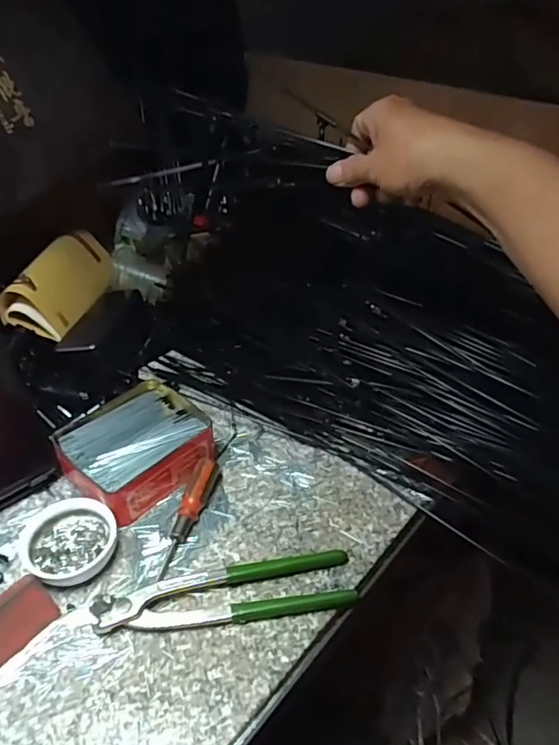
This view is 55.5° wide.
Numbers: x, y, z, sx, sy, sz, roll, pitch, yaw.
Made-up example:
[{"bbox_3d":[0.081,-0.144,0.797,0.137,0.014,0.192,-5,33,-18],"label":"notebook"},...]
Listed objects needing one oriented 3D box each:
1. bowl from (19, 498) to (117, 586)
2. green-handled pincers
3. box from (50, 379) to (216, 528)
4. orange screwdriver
[{"bbox_3d":[-0.169,0.139,0.433,0.070,0.021,0.069,1,40,-1],"label":"bowl"},{"bbox_3d":[-0.039,0.167,0.409,0.192,0.016,0.045,-4,40,-7],"label":"green-handled pincers"},{"bbox_3d":[-0.132,0.071,0.502,0.127,0.042,0.110,-31,50,-33],"label":"box"},{"bbox_3d":[-0.077,0.122,0.458,0.022,0.023,0.111,8,40,8],"label":"orange screwdriver"}]

